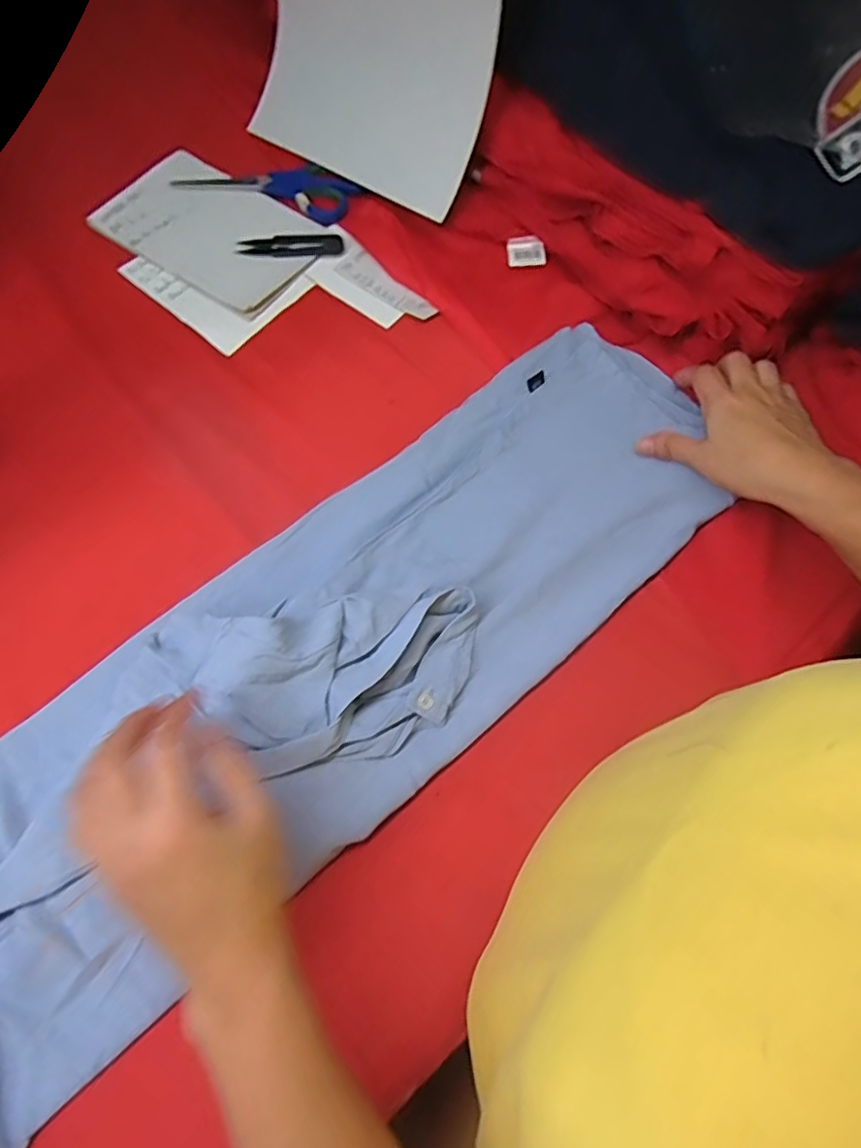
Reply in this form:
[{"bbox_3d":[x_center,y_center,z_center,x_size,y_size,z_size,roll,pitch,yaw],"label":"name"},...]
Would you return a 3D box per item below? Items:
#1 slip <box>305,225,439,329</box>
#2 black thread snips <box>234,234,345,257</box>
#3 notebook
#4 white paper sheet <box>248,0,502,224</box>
[{"bbox_3d":[-0.058,-0.265,0.542,0.129,0.010,0.056,43,76,15],"label":"slip"},{"bbox_3d":[-0.133,-0.311,0.554,0.101,0.004,0.025,1,70,1],"label":"black thread snips"},{"bbox_3d":[-0.206,-0.329,0.557,0.197,0.009,0.126,33,73,12],"label":"notebook"},{"bbox_3d":[-0.064,-0.452,0.510,0.248,0.209,0.058,33,59,10],"label":"white paper sheet"}]

